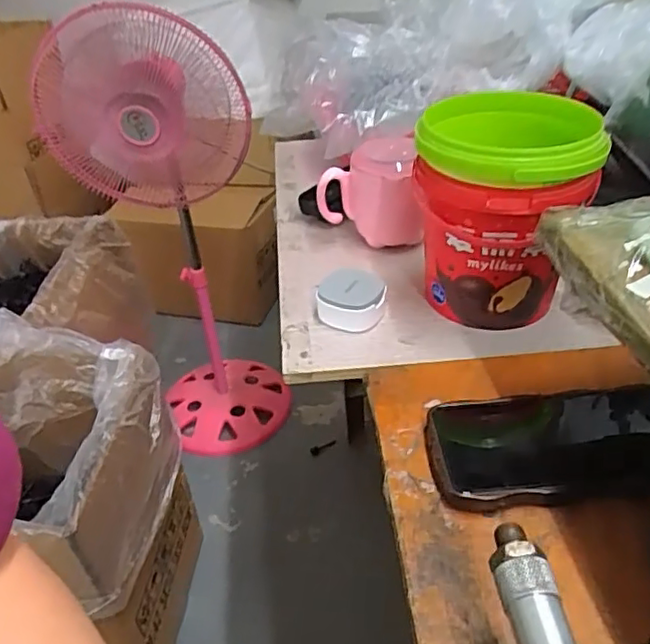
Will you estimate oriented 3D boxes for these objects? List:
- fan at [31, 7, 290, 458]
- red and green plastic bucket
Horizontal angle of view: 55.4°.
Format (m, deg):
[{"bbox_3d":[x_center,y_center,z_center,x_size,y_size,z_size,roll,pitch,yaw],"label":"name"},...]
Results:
[{"bbox_3d":[-0.290,-0.134,1.228,0.336,0.862,0.292,-16,38,-16],"label":"fan"},{"bbox_3d":[0.138,-0.086,0.494,0.124,0.150,0.118,-2,37,2],"label":"red and green plastic bucket"}]

